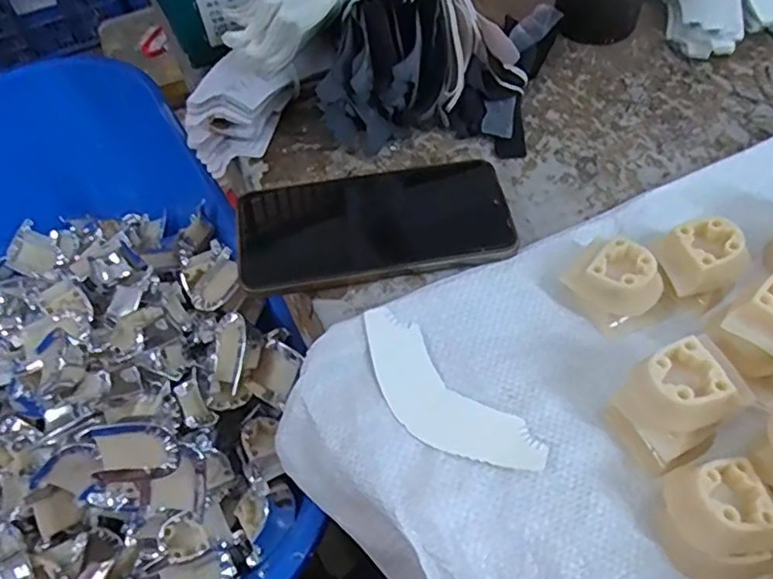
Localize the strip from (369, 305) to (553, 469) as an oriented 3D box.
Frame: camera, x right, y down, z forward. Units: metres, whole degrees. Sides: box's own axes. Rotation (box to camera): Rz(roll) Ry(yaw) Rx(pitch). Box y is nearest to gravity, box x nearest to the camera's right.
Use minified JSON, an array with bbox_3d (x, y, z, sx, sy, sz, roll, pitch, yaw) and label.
[{"bbox_3d":[0.025,0.055,0.311,0.040,0.006,0.114,-39,62,-20],"label":"strip"}]

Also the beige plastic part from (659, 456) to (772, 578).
[{"bbox_3d":[0.141,0.098,0.261,0.046,0.029,0.042,-2,56,4],"label":"beige plastic part"}]

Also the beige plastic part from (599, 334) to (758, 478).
[{"bbox_3d":[0.133,0.051,0.284,0.048,0.046,0.046,-29,59,-14],"label":"beige plastic part"}]

